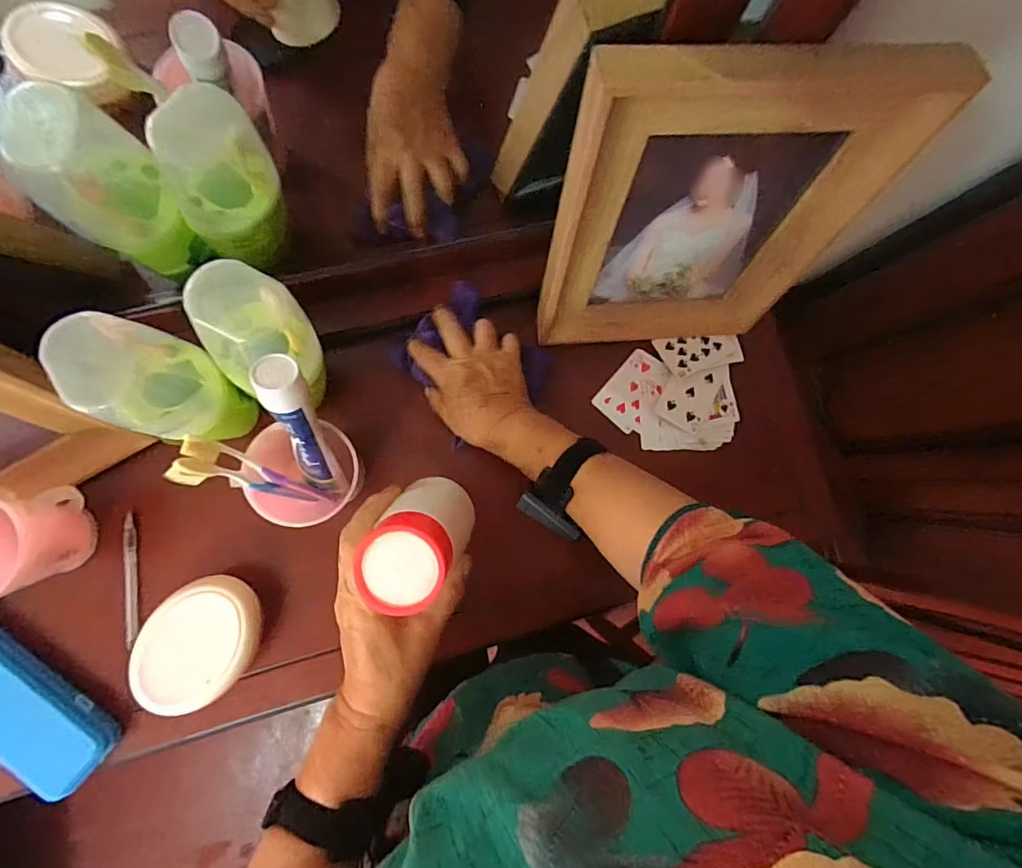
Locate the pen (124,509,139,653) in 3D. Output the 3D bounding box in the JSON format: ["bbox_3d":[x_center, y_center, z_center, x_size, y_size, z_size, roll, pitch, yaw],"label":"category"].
[{"bbox_3d":[-0.386,0.148,0.505,0.011,0.006,0.130,-5,85,-6],"label":"pen"}]

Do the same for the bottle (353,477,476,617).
[{"bbox_3d":[-0.062,0.072,0.372,0.060,0.144,0.046,38,103,-1],"label":"bottle"}]

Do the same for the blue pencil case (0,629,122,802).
[{"bbox_3d":[-0.482,0.236,0.462,0.234,0.029,0.078,40,82,-1],"label":"blue pencil case"}]

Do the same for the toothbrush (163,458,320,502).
[{"bbox_3d":[-0.219,0.044,0.421,0.015,0.154,0.018,23,82,19],"label":"toothbrush"}]

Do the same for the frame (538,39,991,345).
[{"bbox_3d":[0.165,-0.180,0.437,0.257,0.308,0.034,-6,70,-5],"label":"frame"}]

